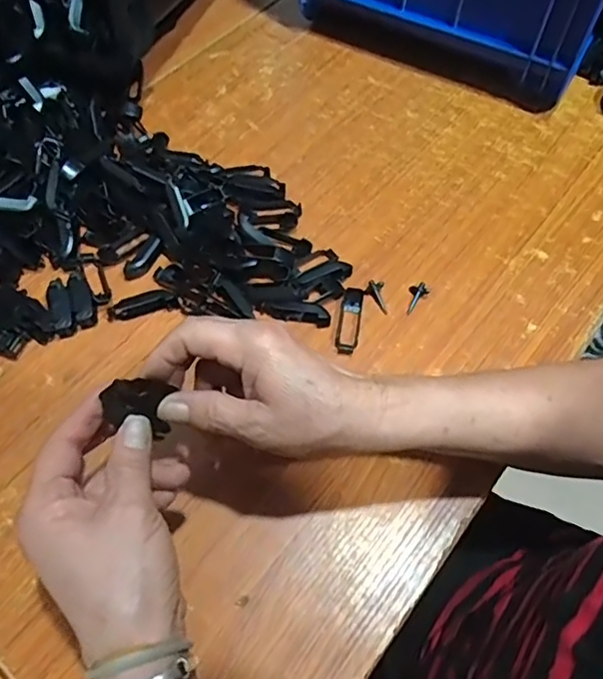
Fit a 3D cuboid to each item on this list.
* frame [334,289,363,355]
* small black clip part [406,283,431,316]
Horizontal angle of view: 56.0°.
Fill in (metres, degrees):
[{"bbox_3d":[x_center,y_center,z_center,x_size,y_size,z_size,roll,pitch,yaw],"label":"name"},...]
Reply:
[{"bbox_3d":[0.039,-0.016,0.460,0.019,0.012,0.057,8,61,4],"label":"frame"},{"bbox_3d":[0.096,-0.036,0.473,0.016,0.013,0.033,22,63,12],"label":"small black clip part"}]

